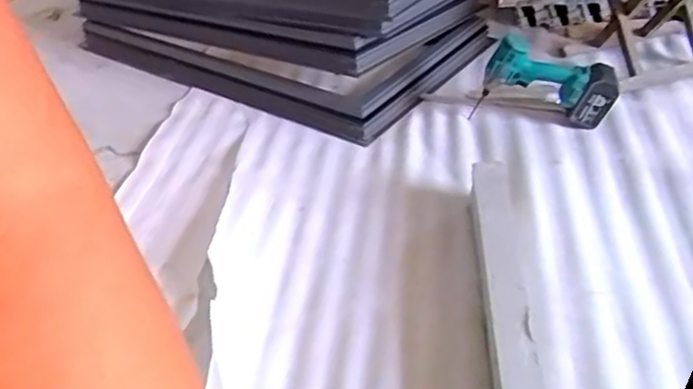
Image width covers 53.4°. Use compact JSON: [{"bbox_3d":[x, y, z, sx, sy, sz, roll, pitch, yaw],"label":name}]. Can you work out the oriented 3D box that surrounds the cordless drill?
[{"bbox_3d":[0.417,-0.214,1.454,0.261,0.212,0.080,19,42,5],"label":"cordless drill"}]

